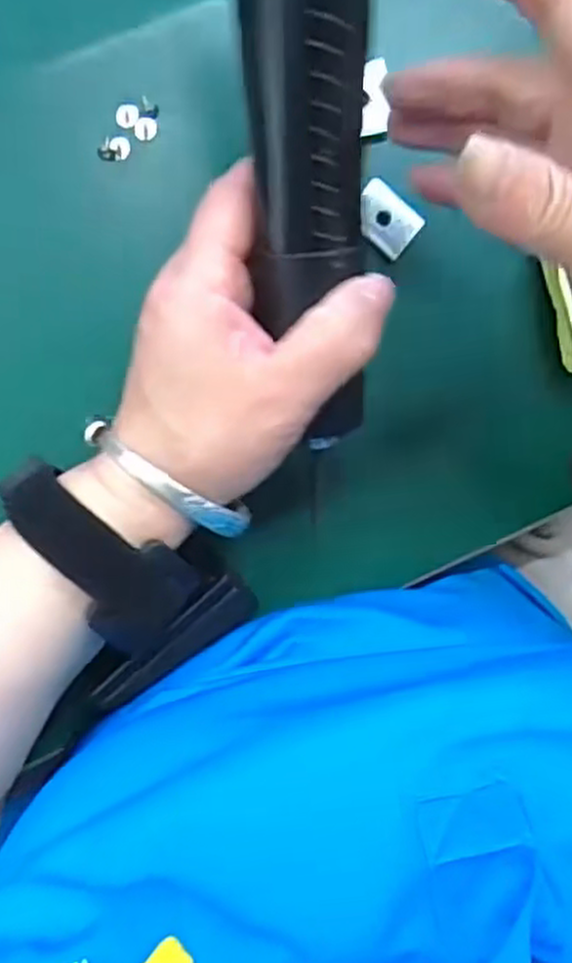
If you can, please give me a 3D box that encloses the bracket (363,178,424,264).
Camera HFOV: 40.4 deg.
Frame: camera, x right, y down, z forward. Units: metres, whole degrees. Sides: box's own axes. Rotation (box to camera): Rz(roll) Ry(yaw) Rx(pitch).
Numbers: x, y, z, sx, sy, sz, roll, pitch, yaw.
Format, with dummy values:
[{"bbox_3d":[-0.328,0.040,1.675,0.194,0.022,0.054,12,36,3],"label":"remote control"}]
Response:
[{"bbox_3d":[0.040,-0.105,0.313,0.029,0.004,0.020,35,114,-19],"label":"bracket"}]

